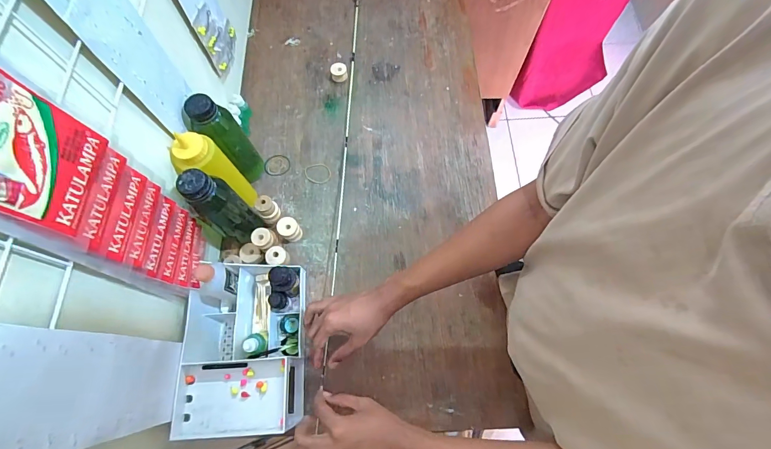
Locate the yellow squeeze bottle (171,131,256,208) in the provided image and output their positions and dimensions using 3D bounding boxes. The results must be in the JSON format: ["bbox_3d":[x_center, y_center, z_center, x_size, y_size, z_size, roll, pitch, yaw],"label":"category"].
[{"bbox_3d":[-0.263,-0.081,0.566,0.064,0.168,0.051,-1,70,1],"label":"yellow squeeze bottle"}]

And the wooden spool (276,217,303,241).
[{"bbox_3d":[-0.163,0.010,0.621,0.032,0.052,0.032,0,70,1],"label":"wooden spool"}]

